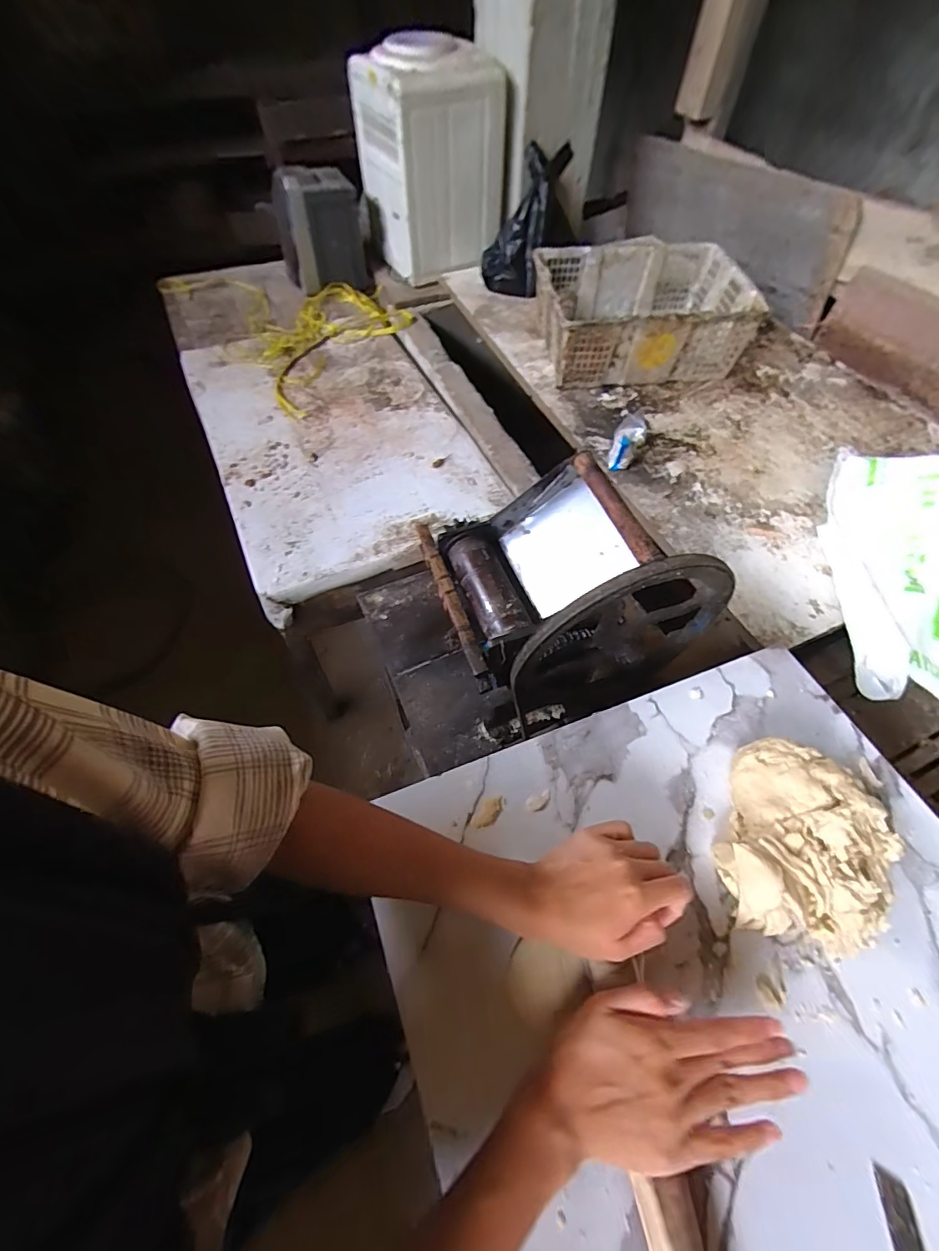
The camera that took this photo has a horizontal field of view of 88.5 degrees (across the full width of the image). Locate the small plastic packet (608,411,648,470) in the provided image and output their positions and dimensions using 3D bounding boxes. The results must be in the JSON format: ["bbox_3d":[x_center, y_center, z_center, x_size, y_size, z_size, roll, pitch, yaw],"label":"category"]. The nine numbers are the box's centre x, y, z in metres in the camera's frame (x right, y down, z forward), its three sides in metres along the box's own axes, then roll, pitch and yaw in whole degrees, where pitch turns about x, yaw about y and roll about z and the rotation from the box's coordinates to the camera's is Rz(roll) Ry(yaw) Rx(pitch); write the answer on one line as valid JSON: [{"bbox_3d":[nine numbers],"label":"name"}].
[{"bbox_3d":[0.335,-0.386,1.018,0.060,0.065,0.142,16,60,9],"label":"small plastic packet"}]

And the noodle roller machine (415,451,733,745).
[{"bbox_3d":[0.113,-0.034,0.618,0.286,0.322,0.242,-16,60,-10],"label":"noodle roller machine"}]

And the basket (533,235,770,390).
[{"bbox_3d":[0.412,-0.762,1.184,0.467,0.177,0.340,-6,59,-4],"label":"basket"}]

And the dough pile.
[{"bbox_3d":[0.281,0.178,0.395,0.124,0.054,0.155,21,61,12],"label":"dough pile"}]

